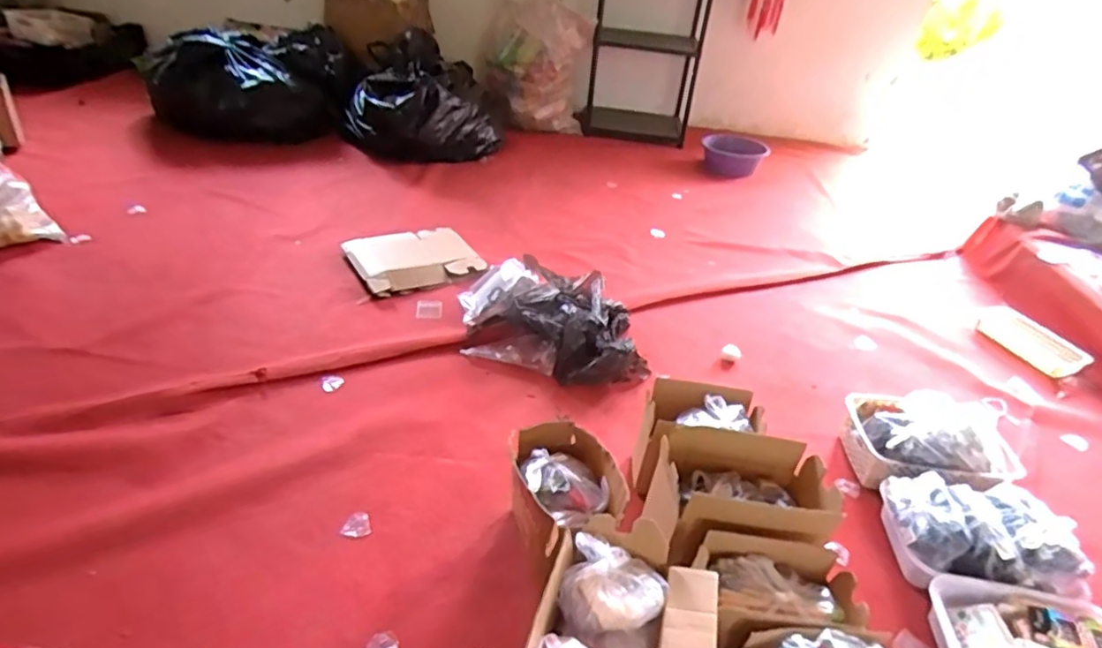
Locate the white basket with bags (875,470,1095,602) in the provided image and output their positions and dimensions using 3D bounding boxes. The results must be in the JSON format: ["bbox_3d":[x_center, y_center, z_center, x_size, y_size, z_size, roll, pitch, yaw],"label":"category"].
[{"bbox_3d":[0.718,0.356,1.010,0.283,0.107,0.180,7,34,0],"label":"white basket with bags"}]

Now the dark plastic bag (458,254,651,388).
[{"bbox_3d":[0.002,-0.031,1.433,0.432,0.100,0.418,3,35,-6],"label":"dark plastic bag"}]

